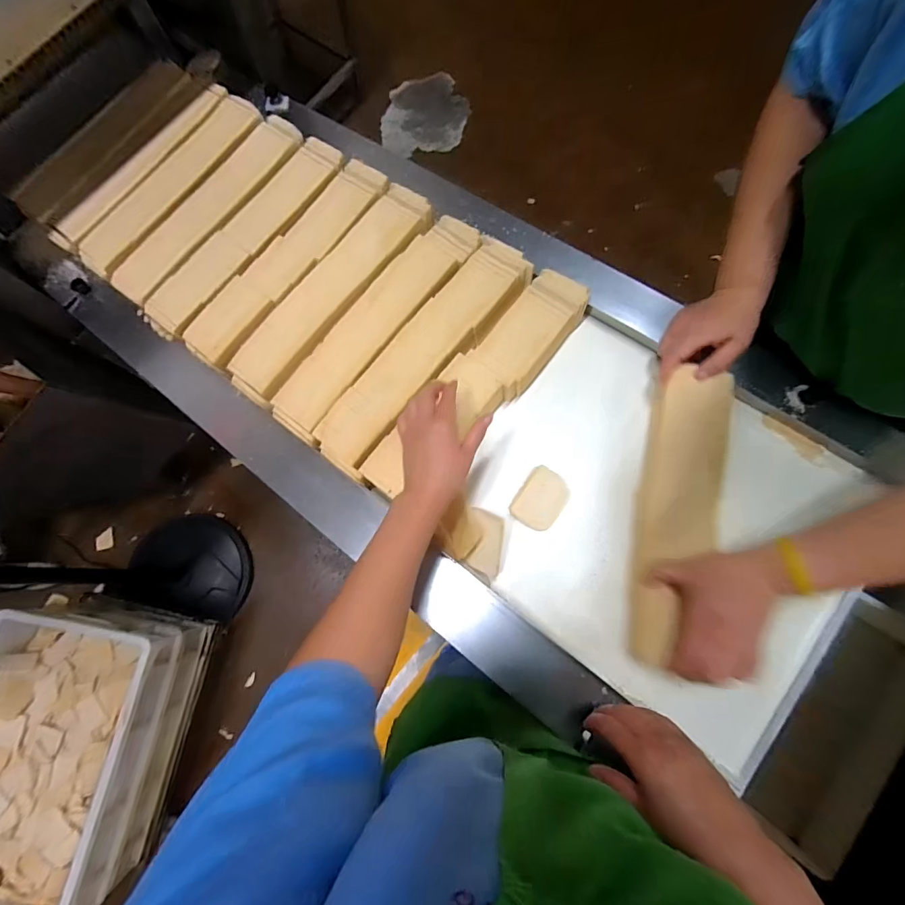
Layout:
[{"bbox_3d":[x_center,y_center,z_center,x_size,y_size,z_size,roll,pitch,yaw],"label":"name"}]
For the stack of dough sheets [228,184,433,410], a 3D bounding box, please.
[{"bbox_3d":[-0.176,-0.240,0.635,0.100,0.024,0.385,37,81,6],"label":"stack of dough sheets"}]

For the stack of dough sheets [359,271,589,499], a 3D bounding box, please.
[{"bbox_3d":[0.038,-0.093,0.572,0.095,0.037,0.380,44,82,7],"label":"stack of dough sheets"}]

